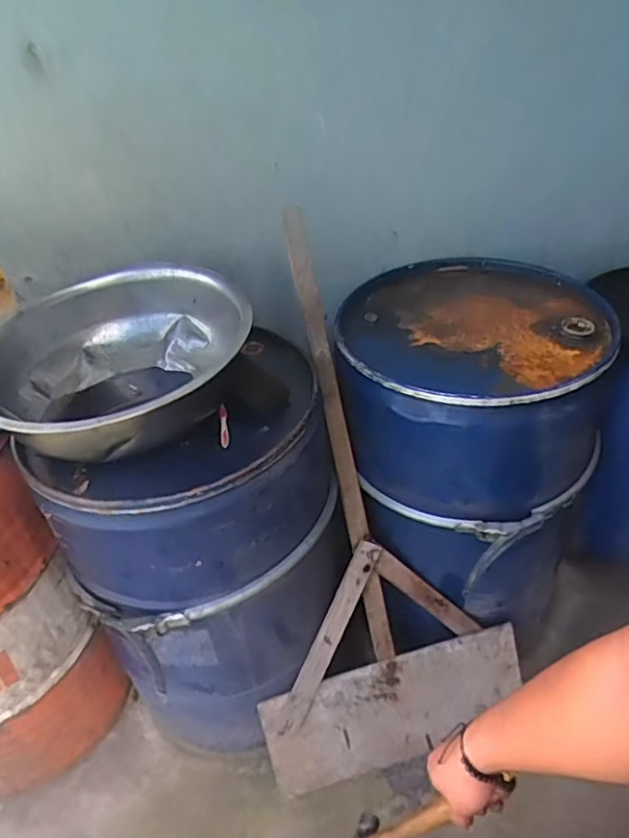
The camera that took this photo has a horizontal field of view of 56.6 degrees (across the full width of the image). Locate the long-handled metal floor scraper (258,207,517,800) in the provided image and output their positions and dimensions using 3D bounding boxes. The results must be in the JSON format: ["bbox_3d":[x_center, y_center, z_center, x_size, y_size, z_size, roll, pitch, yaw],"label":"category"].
[{"bbox_3d":[0.114,0.202,1.251,0.571,1.204,0.113,-12,12,-14],"label":"long-handled metal floor scraper"}]

